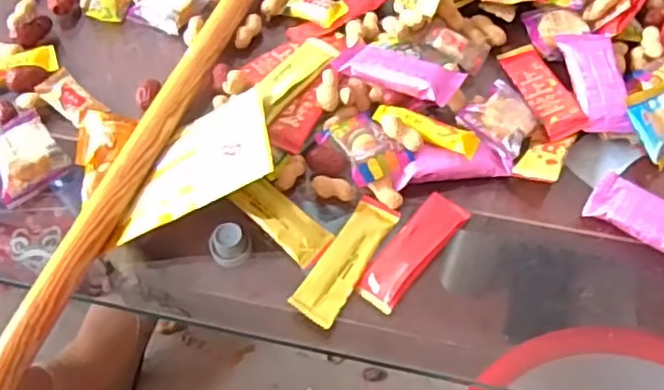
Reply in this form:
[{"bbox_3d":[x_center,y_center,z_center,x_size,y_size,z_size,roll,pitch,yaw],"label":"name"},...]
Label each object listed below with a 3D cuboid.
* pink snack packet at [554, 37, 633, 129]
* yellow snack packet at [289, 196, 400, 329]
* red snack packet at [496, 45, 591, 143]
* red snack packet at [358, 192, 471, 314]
[{"bbox_3d":[0.212,-0.093,0.507,0.038,0.009,0.094,-11,63,14],"label":"pink snack packet"},{"bbox_3d":[0.011,0.044,0.444,0.032,0.007,0.104,26,61,16],"label":"yellow snack packet"},{"bbox_3d":[0.173,-0.089,0.525,0.033,0.007,0.111,-20,49,4],"label":"red snack packet"},{"bbox_3d":[0.058,0.040,0.453,0.031,0.010,0.100,35,64,21],"label":"red snack packet"}]

